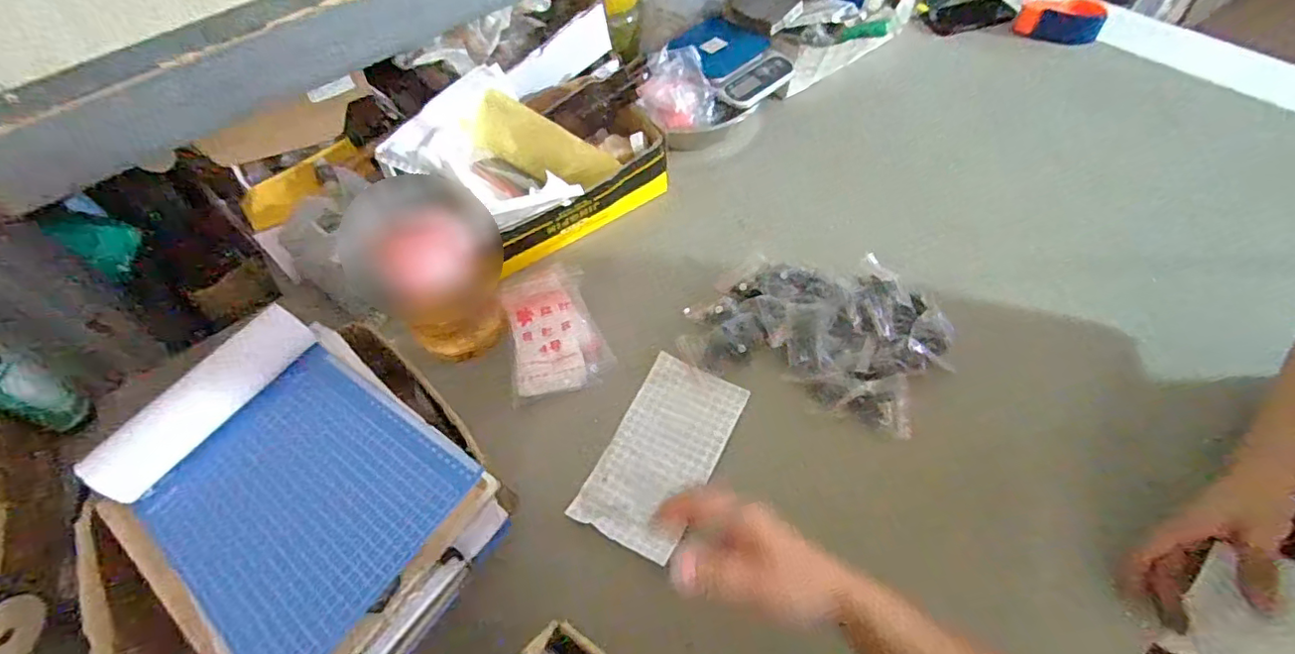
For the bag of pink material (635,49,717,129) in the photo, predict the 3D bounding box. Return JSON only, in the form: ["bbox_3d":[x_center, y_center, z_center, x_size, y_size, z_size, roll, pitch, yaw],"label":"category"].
[{"bbox_3d":[0.048,-0.374,0.890,0.118,0.096,0.085,0,56,5],"label":"bag of pink material"}]

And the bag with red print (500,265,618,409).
[{"bbox_3d":[-0.127,0.002,0.753,0.123,0.025,0.192,-17,56,-7],"label":"bag with red print"}]

